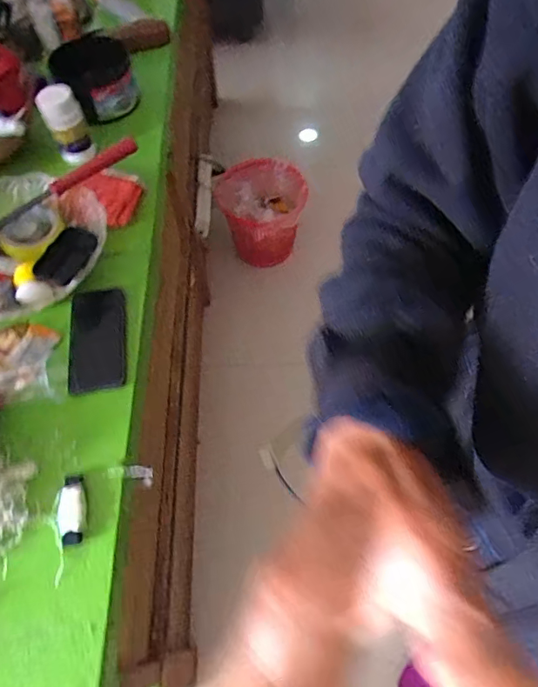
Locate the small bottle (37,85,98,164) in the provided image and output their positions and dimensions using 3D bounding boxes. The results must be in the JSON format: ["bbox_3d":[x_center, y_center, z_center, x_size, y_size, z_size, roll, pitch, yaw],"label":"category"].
[{"bbox_3d":[-0.355,-0.384,0.860,0.064,0.130,0.053,-19,61,-9],"label":"small bottle"}]

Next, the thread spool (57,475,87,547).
[{"bbox_3d":[-0.230,0.193,0.572,0.034,0.023,0.077,-3,60,0],"label":"thread spool"}]

